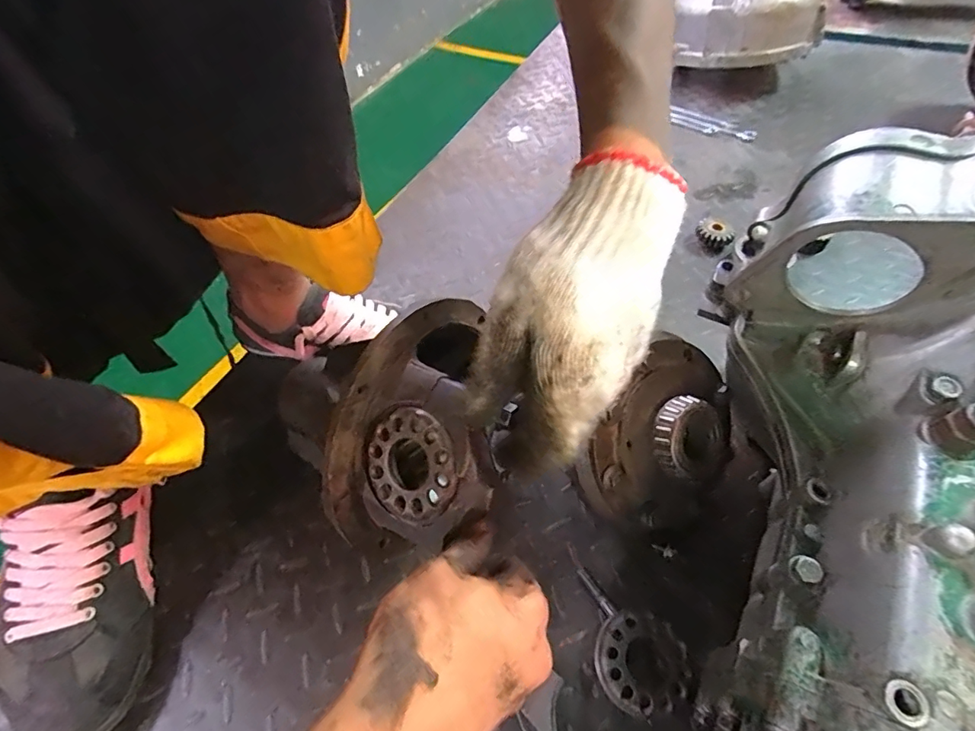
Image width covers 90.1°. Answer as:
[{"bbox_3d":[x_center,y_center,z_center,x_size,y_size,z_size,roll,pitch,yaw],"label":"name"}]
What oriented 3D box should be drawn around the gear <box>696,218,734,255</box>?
[{"bbox_3d":[0.297,-0.170,0.641,0.038,0.030,0.040,5,52,5],"label":"gear"}]

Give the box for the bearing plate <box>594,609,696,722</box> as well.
[{"bbox_3d":[0.111,0.215,0.352,0.064,0.022,0.065,-1,52,1],"label":"bearing plate"}]

